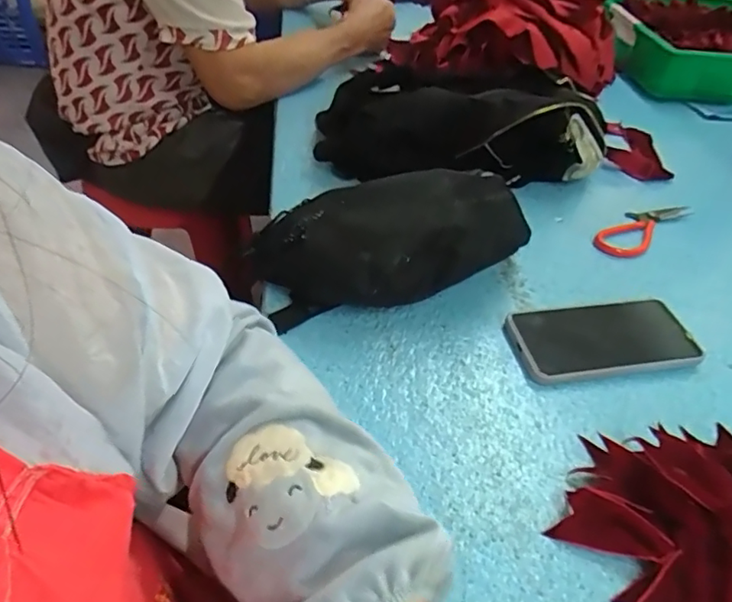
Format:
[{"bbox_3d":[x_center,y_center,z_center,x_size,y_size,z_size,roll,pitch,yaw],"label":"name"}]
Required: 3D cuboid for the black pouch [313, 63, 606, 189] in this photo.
[{"bbox_3d":[0.119,-0.228,0.690,0.355,0.108,0.170,5,44,-1],"label":"black pouch"}]

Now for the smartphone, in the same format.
[{"bbox_3d":[0.213,0.032,0.498,0.157,0.011,0.082,-6,44,-8],"label":"smartphone"}]

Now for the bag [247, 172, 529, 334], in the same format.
[{"bbox_3d":[0.037,-0.049,0.509,0.256,0.091,0.119,-13,48,-20],"label":"bag"}]

